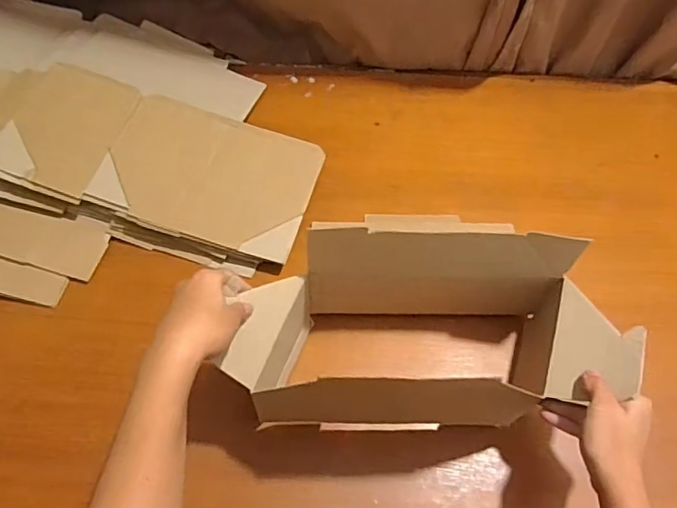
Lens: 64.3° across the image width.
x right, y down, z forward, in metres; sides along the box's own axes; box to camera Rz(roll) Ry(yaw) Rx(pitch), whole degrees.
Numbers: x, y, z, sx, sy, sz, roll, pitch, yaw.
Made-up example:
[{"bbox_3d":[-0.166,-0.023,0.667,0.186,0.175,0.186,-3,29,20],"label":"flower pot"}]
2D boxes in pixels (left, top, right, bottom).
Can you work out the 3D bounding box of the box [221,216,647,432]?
[{"bbox_3d":[0.084,0.087,0.562,0.352,0.159,0.152,1,59,1],"label":"box"}]

